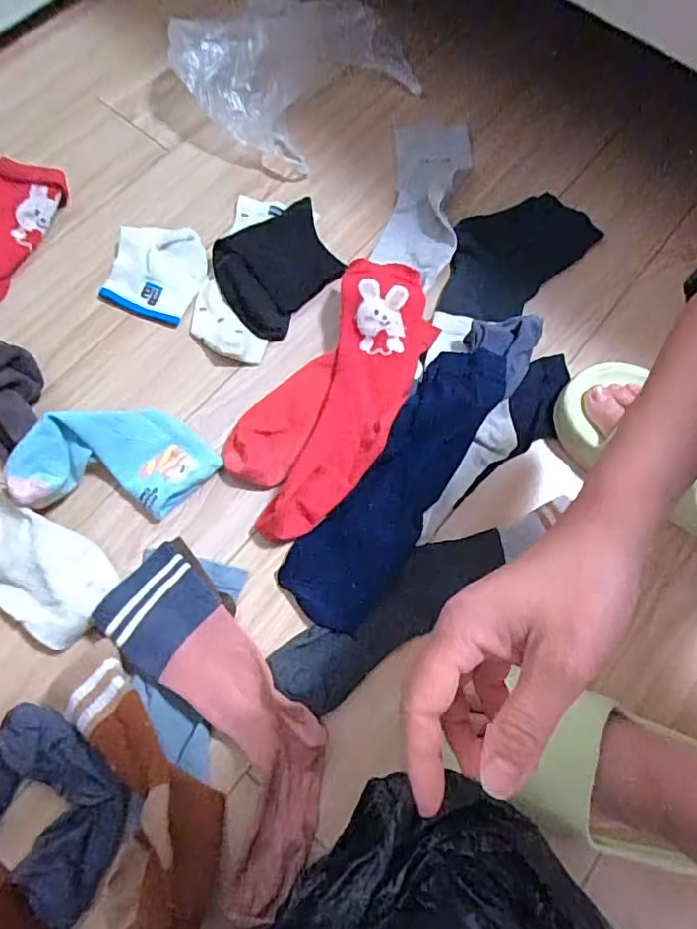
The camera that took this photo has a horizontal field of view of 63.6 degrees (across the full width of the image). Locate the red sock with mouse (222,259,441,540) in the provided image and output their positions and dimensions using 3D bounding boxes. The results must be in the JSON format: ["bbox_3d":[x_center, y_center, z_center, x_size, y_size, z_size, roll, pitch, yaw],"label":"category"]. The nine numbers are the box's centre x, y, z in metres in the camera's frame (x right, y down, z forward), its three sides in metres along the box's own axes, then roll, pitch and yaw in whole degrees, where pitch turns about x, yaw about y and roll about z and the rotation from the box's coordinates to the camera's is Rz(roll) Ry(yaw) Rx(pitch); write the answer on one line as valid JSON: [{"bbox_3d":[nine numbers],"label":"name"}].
[{"bbox_3d":[-0.008,-0.066,0.516,0.121,0.040,0.282,32,72,8],"label":"red sock with mouse"}]

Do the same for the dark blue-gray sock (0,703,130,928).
[{"bbox_3d":[-0.221,0.252,0.417,0.135,0.029,0.094,42,74,12],"label":"dark blue-gray sock"}]

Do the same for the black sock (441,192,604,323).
[{"bbox_3d":[0.175,-0.228,0.608,0.108,0.034,0.213,42,73,11],"label":"black sock"}]

